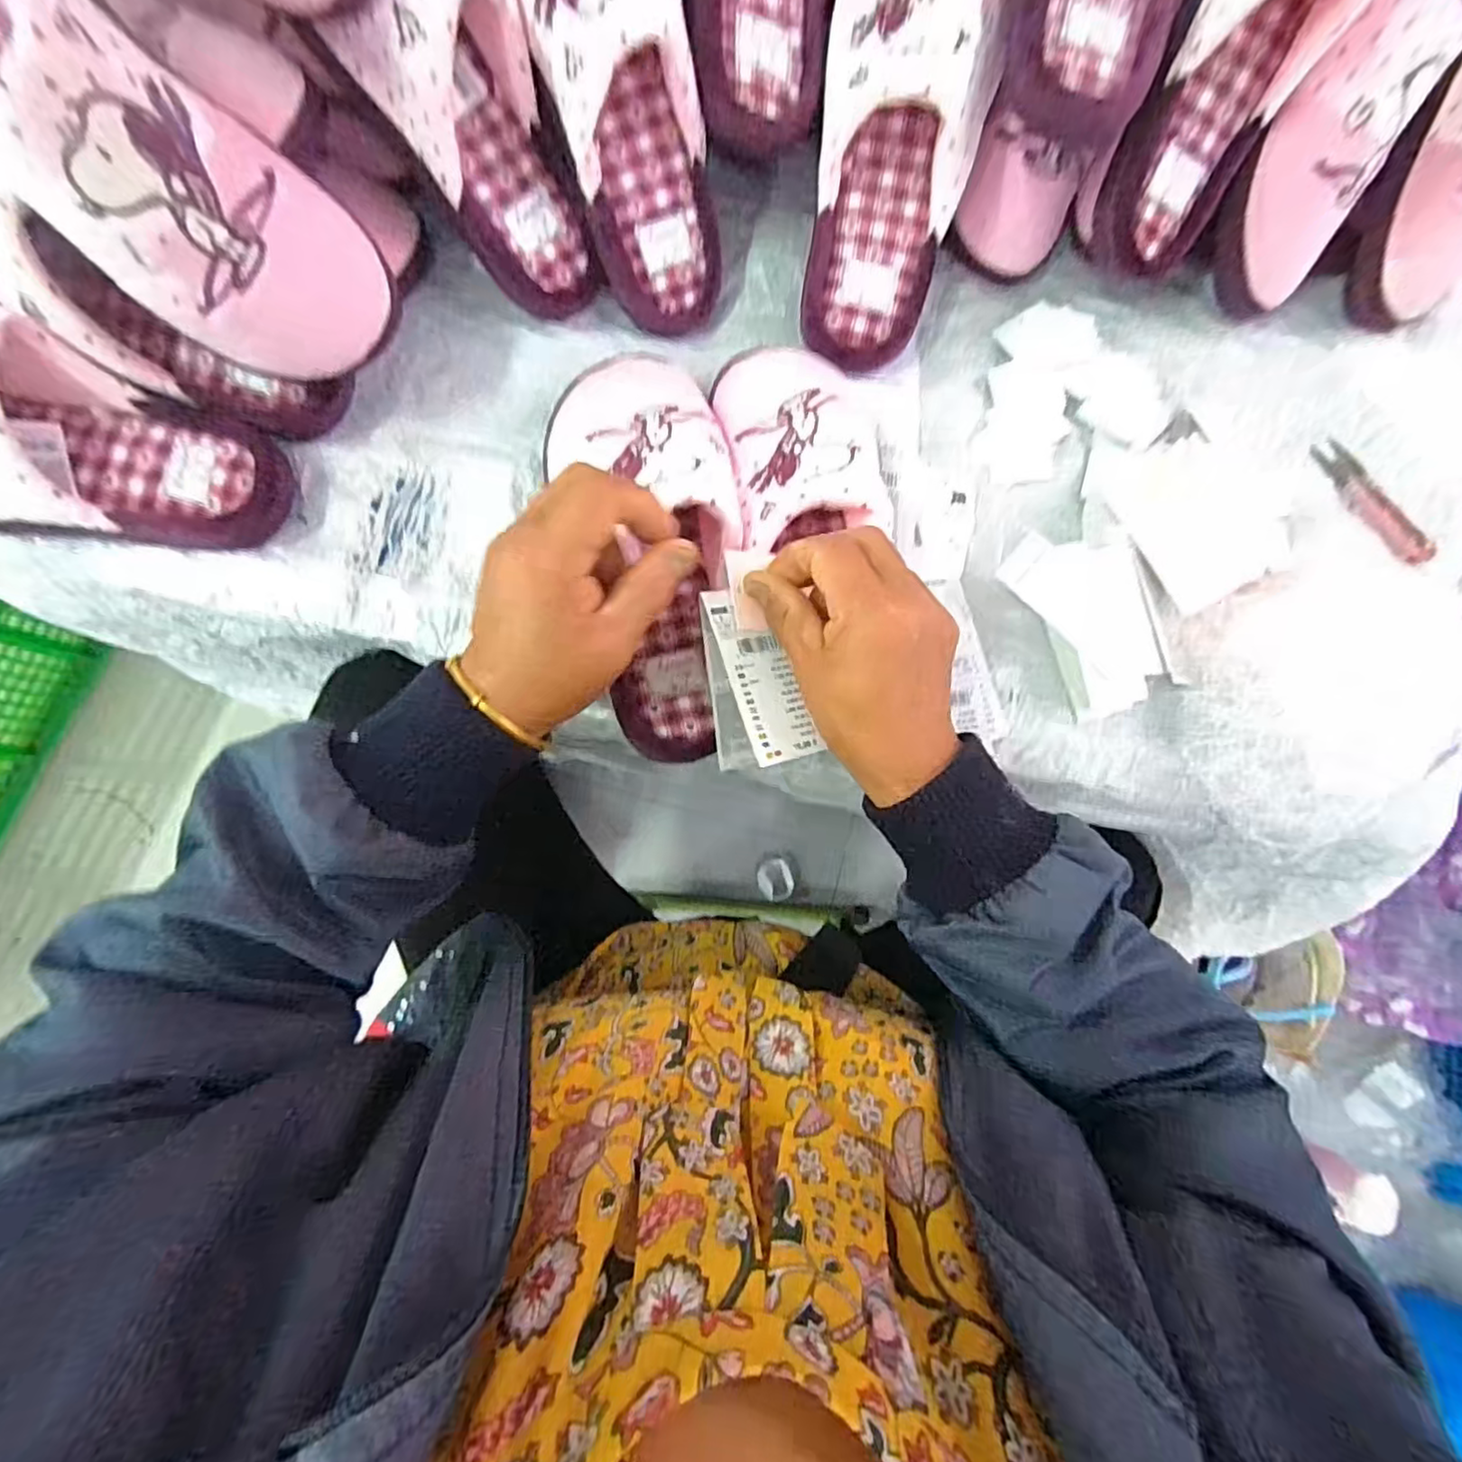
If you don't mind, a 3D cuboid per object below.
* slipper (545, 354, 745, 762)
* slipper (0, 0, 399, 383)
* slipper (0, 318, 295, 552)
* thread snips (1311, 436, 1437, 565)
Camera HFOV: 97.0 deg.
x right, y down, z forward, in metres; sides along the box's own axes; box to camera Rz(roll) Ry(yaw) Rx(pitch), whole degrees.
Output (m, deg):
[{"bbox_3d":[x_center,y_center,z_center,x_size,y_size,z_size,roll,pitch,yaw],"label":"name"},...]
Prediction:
[{"bbox_3d":[-0.046,-0.105,0.358,0.104,0.053,0.244,-6,85,-5],"label":"slipper"},{"bbox_3d":[-0.277,-0.266,0.276,0.245,0.087,0.091,37,80,-27],"label":"slipper"},{"bbox_3d":[-0.366,-0.155,0.345,0.226,0.057,0.095,9,82,-17],"label":"slipper"},{"bbox_3d":[0.441,-0.159,0.446,0.026,0.006,0.103,-21,72,-7],"label":"thread snips"}]

